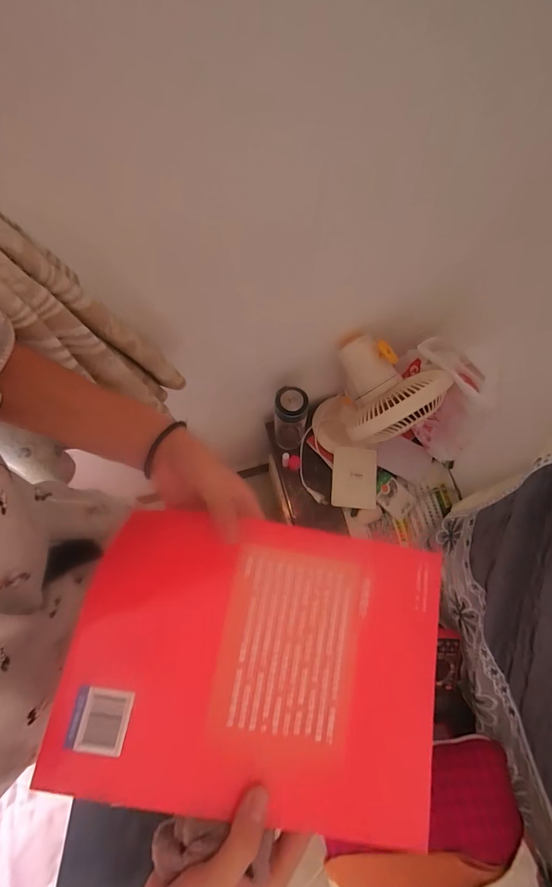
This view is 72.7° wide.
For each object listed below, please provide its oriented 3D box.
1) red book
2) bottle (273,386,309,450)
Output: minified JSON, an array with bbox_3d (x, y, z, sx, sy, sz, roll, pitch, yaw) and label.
[{"bbox_3d":[-0.014,0.168,0.295,0.280,0.024,0.203,9,70,3],"label":"red book"},{"bbox_3d":[0.034,-0.054,0.885,0.072,0.207,0.066,0,69,0],"label":"bottle"}]

